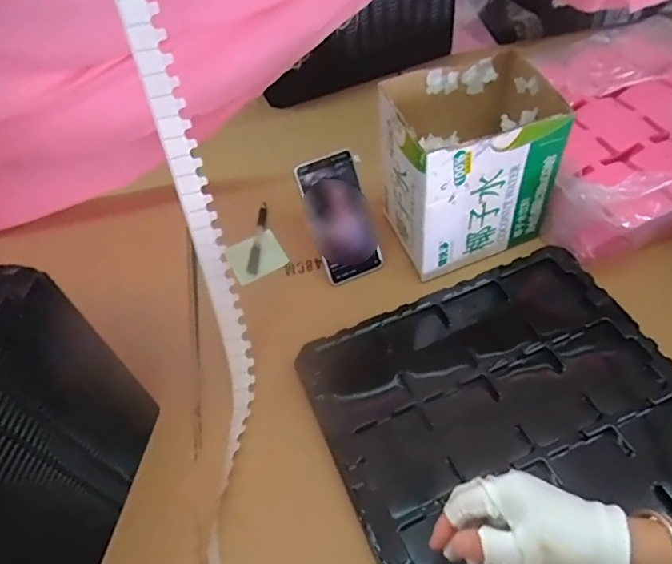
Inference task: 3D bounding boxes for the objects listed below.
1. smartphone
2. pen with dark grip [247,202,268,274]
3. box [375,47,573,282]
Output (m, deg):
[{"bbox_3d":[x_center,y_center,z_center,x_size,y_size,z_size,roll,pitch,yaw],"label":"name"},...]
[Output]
[{"bbox_3d":[0.007,-0.084,0.694,0.081,0.164,0.017,-22,18,-10],"label":"smartphone"},{"bbox_3d":[-0.115,-0.068,0.780,0.014,0.013,0.134,0,53,6],"label":"pen with dark grip"},{"bbox_3d":[0.166,-0.152,0.680,0.191,0.198,0.162,-17,53,-7],"label":"box"}]

